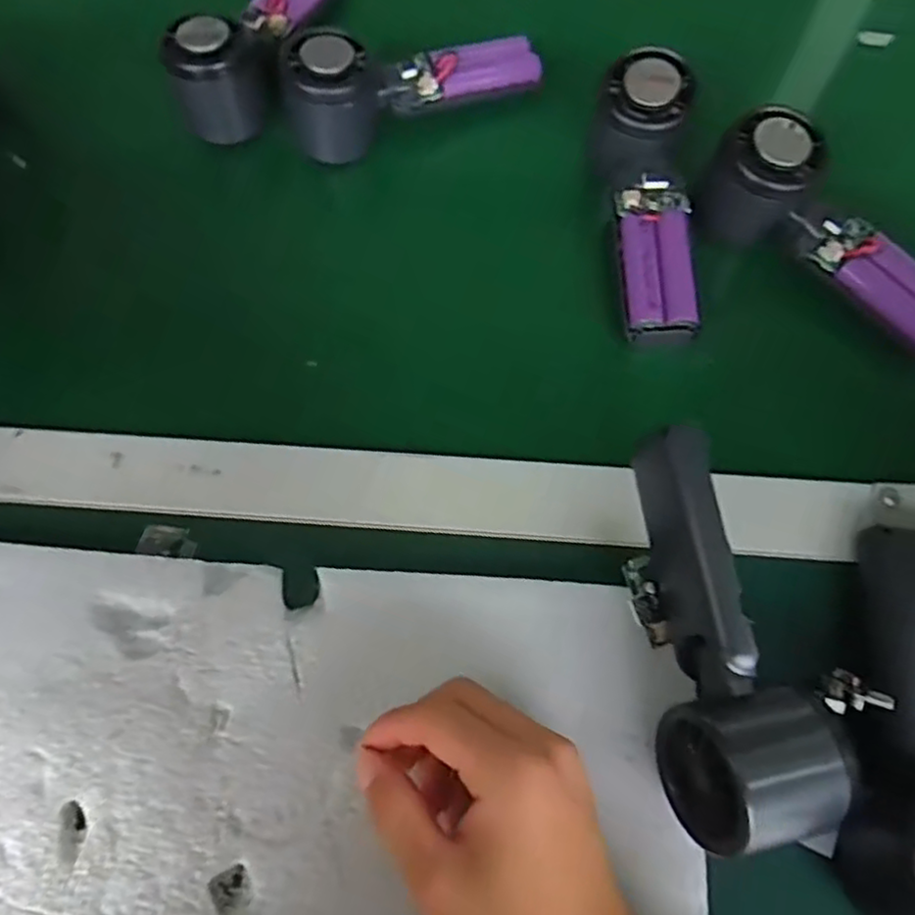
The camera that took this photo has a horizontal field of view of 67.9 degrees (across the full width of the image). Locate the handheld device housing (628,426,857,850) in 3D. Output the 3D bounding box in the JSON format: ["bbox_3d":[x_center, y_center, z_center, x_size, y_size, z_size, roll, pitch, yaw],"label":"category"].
[{"bbox_3d":[0.110,0.070,0.288,0.064,0.056,0.164,-2,68,0],"label":"handheld device housing"}]

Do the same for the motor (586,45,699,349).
[{"bbox_3d":[0.107,-0.142,0.385,0.046,0.047,0.158,-3,82,0],"label":"motor"}]

